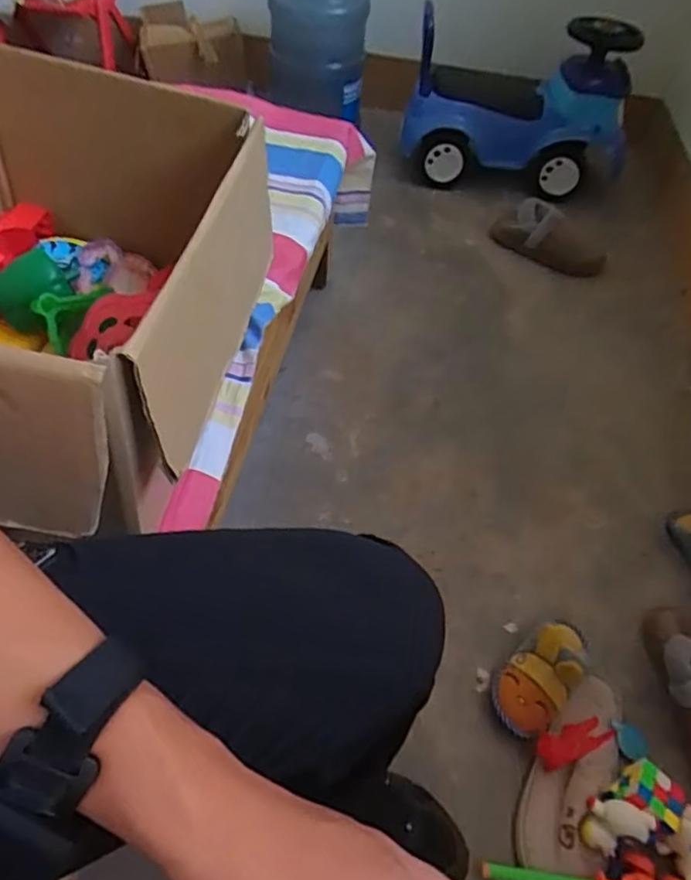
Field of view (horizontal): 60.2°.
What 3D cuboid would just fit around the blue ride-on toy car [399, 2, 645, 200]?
[{"bbox_3d":[0.417,-0.849,1.475,0.515,0.352,0.304,10,50,3],"label":"blue ride-on toy car"}]

